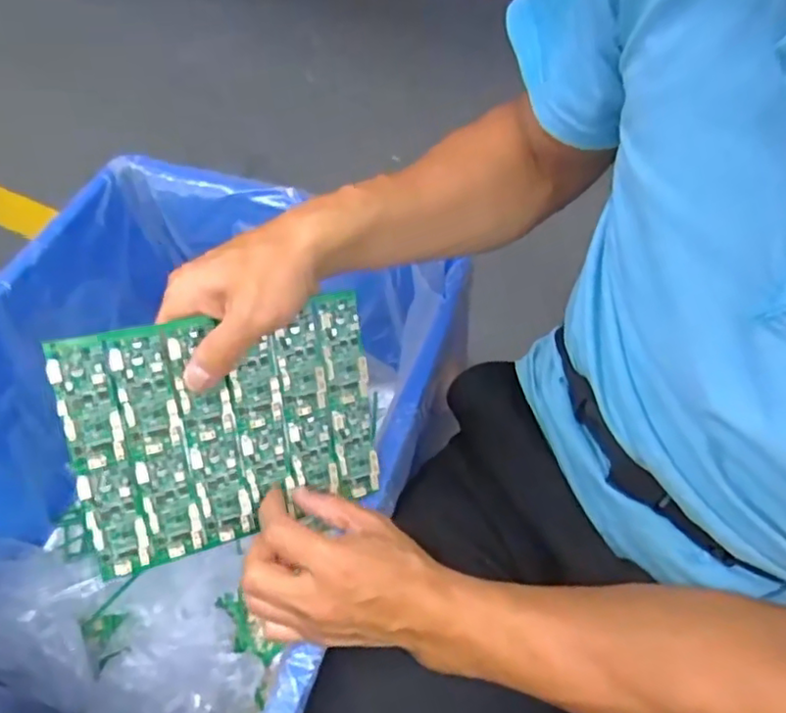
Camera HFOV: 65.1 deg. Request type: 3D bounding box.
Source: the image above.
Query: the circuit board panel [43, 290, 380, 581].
[{"bbox_3d":[-0.101,0.046,0.395,0.186,0.147,0.008,-12,17,-24],"label":"circuit board panel"}]

